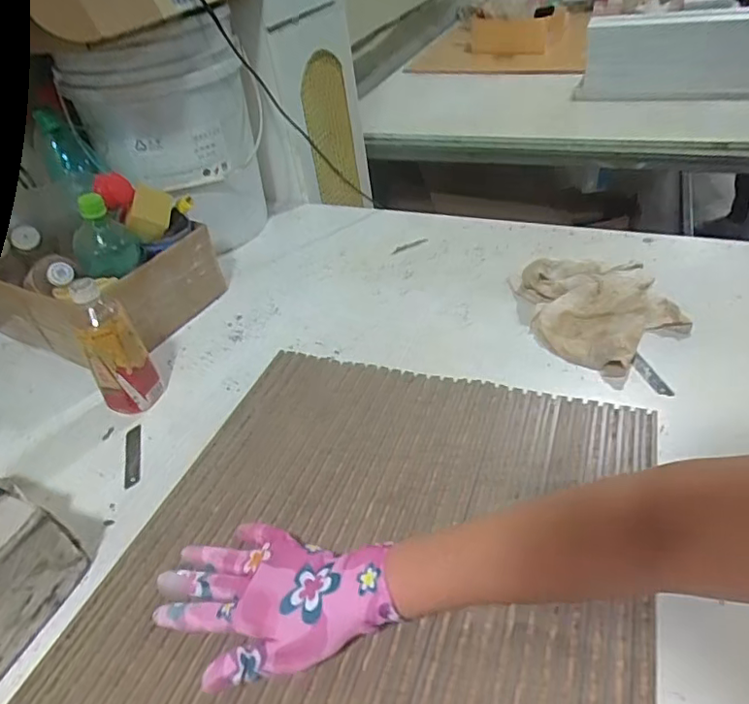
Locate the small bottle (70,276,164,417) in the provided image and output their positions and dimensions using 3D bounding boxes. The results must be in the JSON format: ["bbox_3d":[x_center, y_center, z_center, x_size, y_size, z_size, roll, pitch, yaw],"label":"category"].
[{"bbox_3d":[-0.326,-0.002,0.719,0.063,0.178,0.058,0,39,8],"label":"small bottle"}]

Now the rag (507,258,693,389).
[{"bbox_3d":[0.304,-0.074,0.805,0.190,0.064,0.232,-29,43,-25],"label":"rag"}]

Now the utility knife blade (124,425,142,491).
[{"bbox_3d":[-0.293,0.125,0.698,0.019,0.004,0.096,-15,39,-9],"label":"utility knife blade"}]

